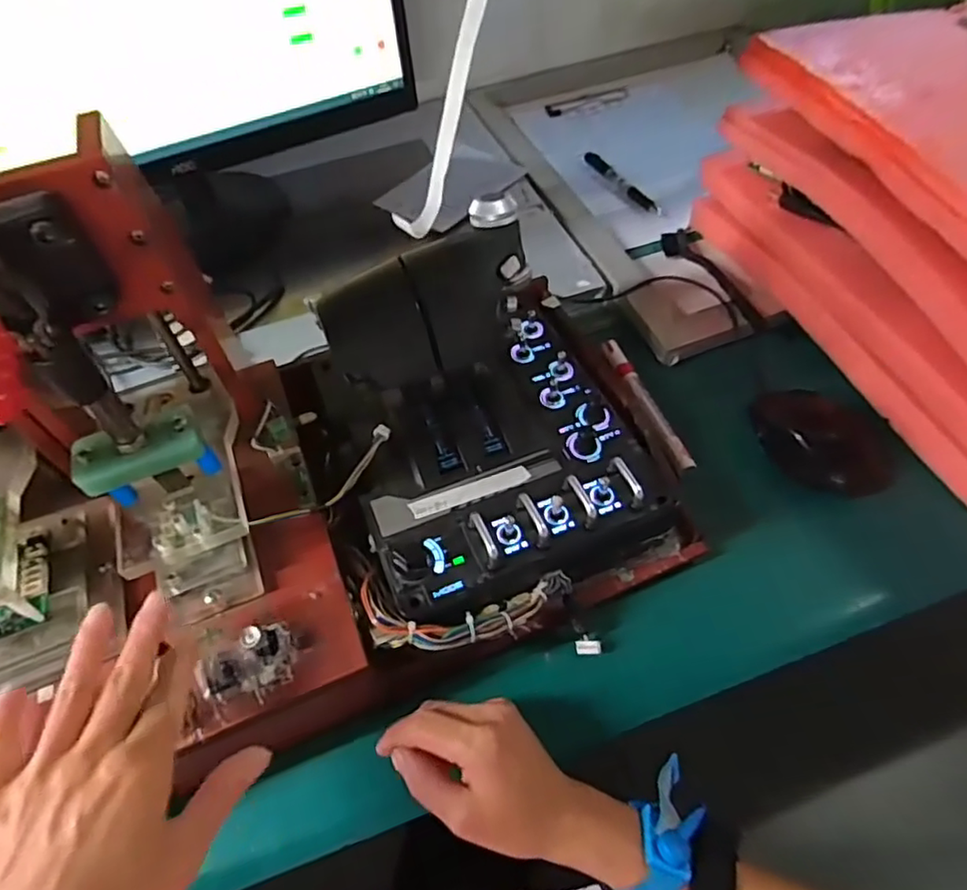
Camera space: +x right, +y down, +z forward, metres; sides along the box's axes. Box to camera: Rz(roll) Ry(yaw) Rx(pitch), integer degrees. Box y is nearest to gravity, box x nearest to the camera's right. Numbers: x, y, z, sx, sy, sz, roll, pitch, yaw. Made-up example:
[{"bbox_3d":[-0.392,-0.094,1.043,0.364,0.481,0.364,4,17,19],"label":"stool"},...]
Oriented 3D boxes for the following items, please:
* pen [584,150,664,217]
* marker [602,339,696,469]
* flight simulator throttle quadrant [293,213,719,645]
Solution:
[{"bbox_3d":[0.153,-0.292,0.674,0.016,0.006,0.137,-25,56,-13],"label":"pen"},{"bbox_3d":[0.132,-0.038,0.493,0.013,0.010,0.139,-16,54,-7],"label":"marker"},{"bbox_3d":[0.001,-0.013,0.397,0.225,0.135,0.228,-22,55,-11],"label":"flight simulator throttle quadrant"}]

